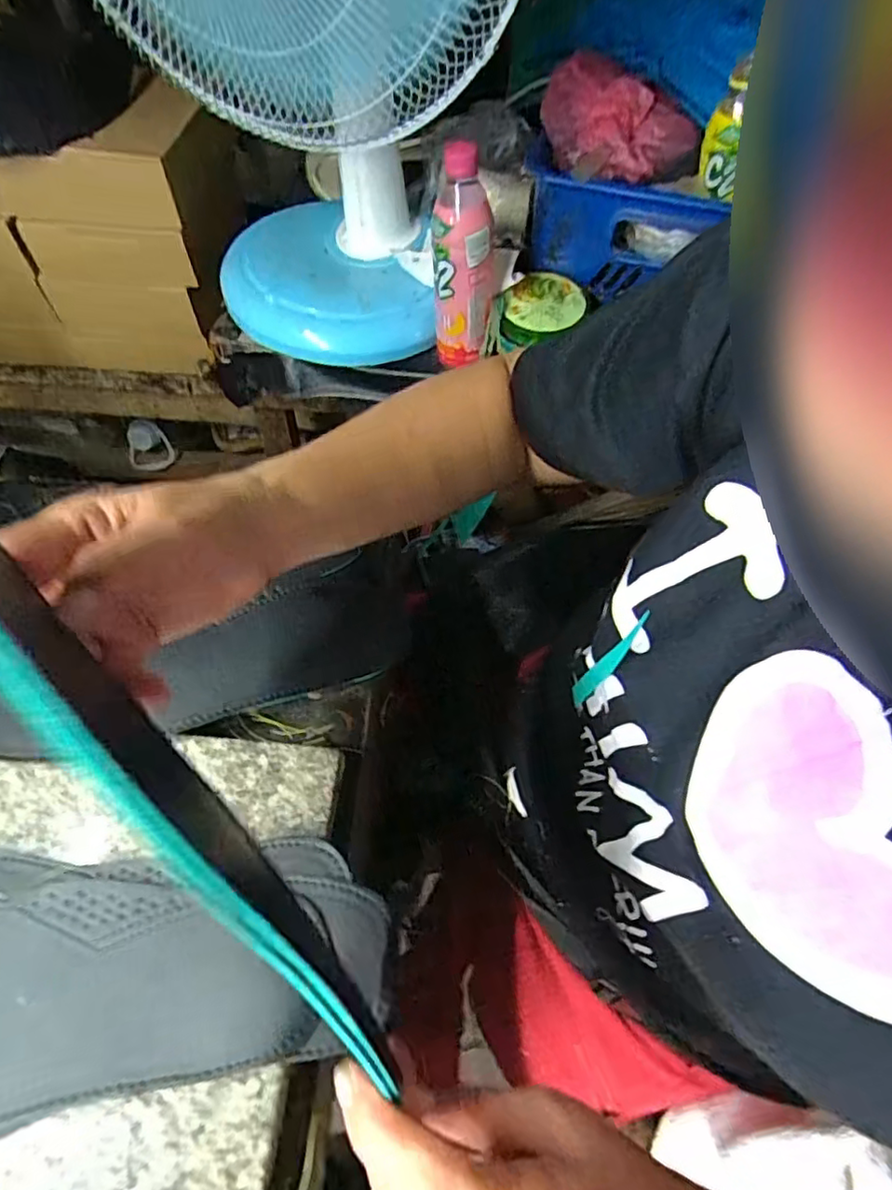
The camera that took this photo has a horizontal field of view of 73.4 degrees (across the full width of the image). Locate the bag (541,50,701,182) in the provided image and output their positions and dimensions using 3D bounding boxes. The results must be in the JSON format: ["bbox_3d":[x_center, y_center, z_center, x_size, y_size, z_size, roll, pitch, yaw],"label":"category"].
[{"bbox_3d":[0.172,-0.507,0.635,0.138,0.058,0.148,-18,60,-13],"label":"bag"}]

